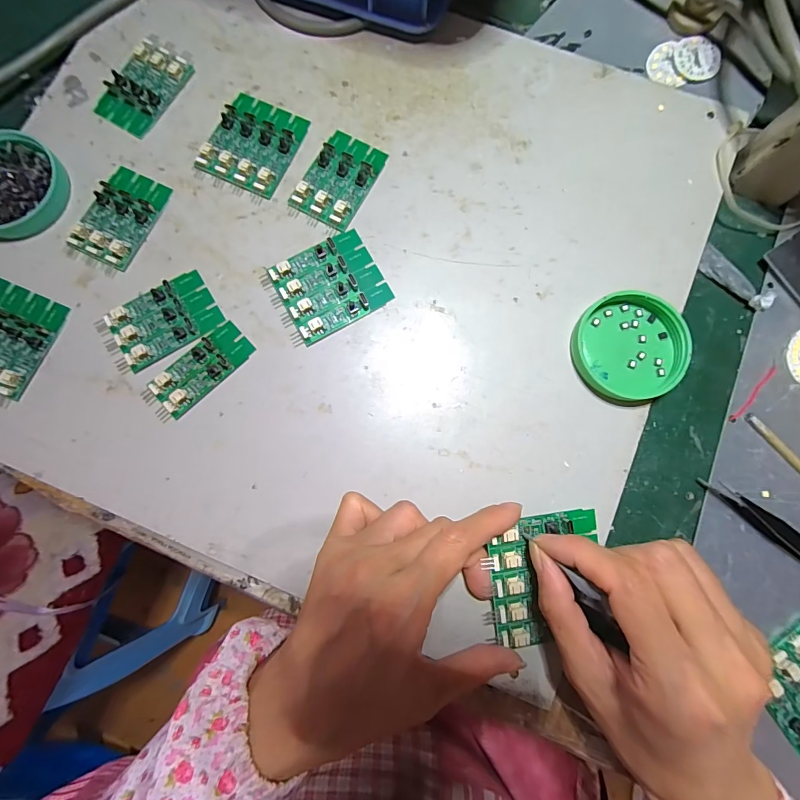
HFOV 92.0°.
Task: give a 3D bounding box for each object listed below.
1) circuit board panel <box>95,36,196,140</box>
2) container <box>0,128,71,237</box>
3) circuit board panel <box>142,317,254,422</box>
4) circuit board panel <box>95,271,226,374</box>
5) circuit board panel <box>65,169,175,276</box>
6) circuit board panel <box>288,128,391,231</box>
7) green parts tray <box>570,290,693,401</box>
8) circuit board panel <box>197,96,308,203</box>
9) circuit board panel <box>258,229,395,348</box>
[{"bbox_3d":[-0.172,-0.212,0.260,0.038,0.006,0.066,32,83,3],"label":"circuit board panel"},{"bbox_3d":[-0.250,-0.137,0.244,0.069,0.011,0.064,0,82,-1],"label":"container"},{"bbox_3d":[-0.121,-0.017,0.231,0.067,0.008,0.027,-43,85,-6],"label":"circuit board panel"},{"bbox_3d":[-0.146,-0.049,0.234,0.064,0.008,0.041,-30,84,-5],"label":"circuit board panel"},{"bbox_3d":[-0.179,-0.115,0.245,0.040,0.005,0.068,26,82,3],"label":"circuit board panel"},{"bbox_3d":[-0.040,-0.145,0.251,0.040,0.008,0.063,27,82,3],"label":"circuit board panel"},{"bbox_3d":[0.138,-0.031,0.231,0.062,0.018,0.061,5,82,0],"label":"green parts tray"},{"bbox_3d":[-0.097,-0.170,0.255,0.054,0.006,0.064,25,82,2],"label":"circuit board panel"},{"bbox_3d":[-0.046,-0.071,0.240,0.067,0.007,0.055,-30,84,-5],"label":"circuit board panel"}]

